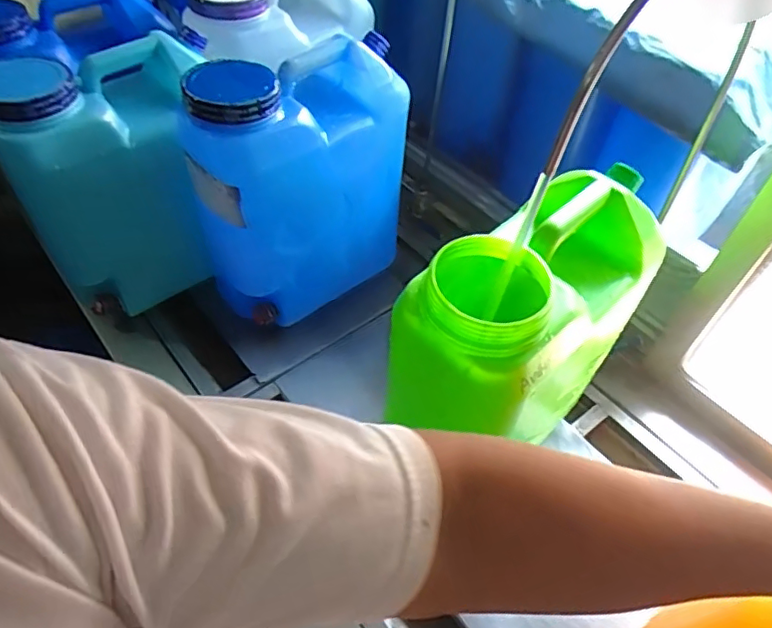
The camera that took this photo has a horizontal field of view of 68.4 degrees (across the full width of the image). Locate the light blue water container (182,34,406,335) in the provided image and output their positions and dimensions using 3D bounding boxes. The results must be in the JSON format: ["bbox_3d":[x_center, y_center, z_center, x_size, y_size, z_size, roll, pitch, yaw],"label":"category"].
[{"bbox_3d":[-0.135,-0.208,0.922,0.331,0.393,0.197,-26,57,-23],"label":"light blue water container"}]

